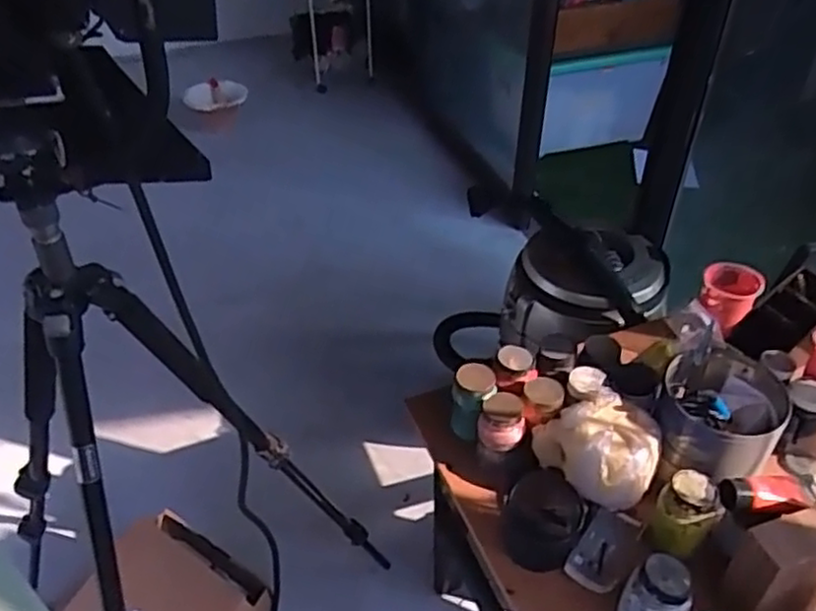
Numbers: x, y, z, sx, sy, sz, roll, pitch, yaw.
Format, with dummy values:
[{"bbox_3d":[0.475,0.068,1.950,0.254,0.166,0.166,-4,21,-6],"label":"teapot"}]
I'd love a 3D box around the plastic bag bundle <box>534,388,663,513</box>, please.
[{"bbox_3d":[0.244,0.182,0.915,0.154,0.096,0.105,13,43,19],"label":"plastic bag bundle"}]

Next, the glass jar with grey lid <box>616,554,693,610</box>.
[{"bbox_3d":[0.270,0.333,0.776,0.064,0.115,0.059,0,41,0],"label":"glass jar with grey lid"}]

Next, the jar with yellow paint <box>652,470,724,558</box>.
[{"bbox_3d":[0.332,0.250,0.843,0.065,0.088,0.063,-2,41,-2],"label":"jar with yellow paint"}]

